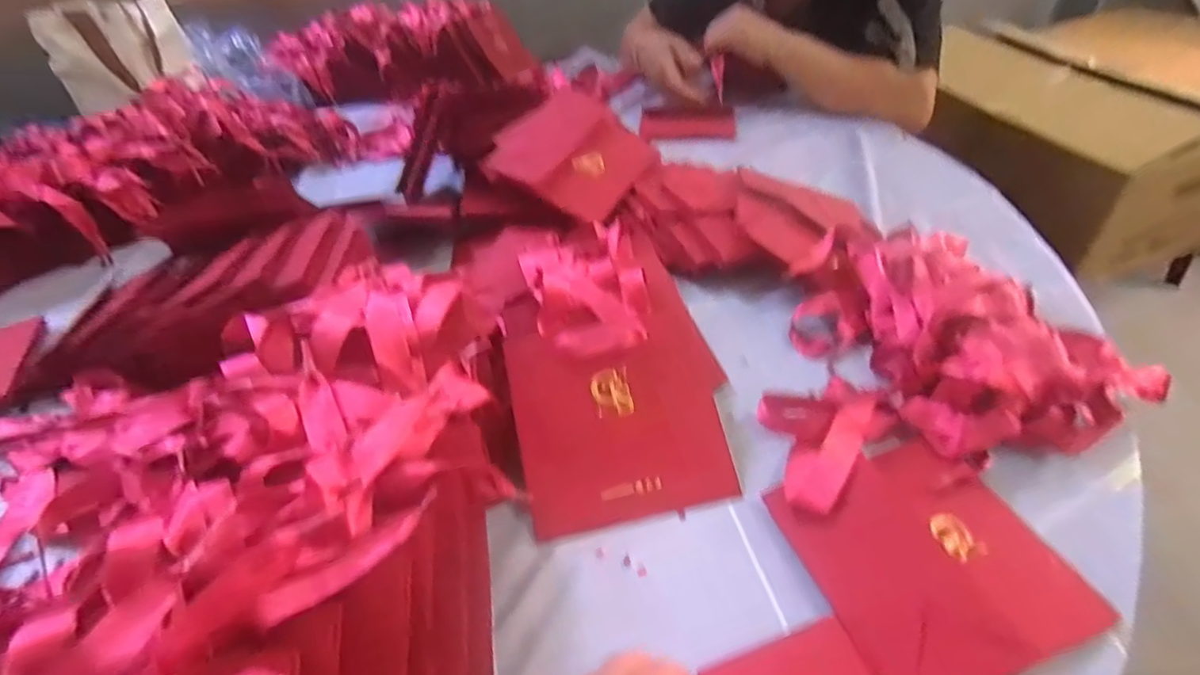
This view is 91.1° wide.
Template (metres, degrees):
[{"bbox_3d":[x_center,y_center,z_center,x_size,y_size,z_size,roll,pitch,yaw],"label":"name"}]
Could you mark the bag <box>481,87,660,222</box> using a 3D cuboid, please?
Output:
[{"bbox_3d":[-0.025,-0.205,0.644,0.150,0.016,0.155,36,66,9],"label":"bag"}]

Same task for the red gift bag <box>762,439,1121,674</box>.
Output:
[{"bbox_3d":[0.192,0.127,0.343,0.134,0.026,0.127,-13,50,-14],"label":"red gift bag"}]

